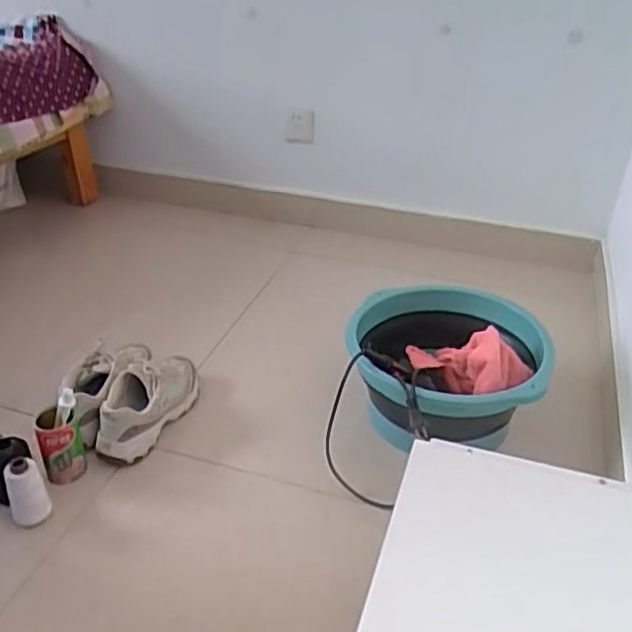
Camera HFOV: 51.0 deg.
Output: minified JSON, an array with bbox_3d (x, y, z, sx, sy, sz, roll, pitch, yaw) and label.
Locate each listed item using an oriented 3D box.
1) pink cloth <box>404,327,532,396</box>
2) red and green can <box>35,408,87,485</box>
[{"bbox_3d":[0.268,0.084,1.200,0.225,0.103,0.072,-3,23,44],"label":"pink cloth"},{"bbox_3d":[-0.412,0.213,1.076,0.053,0.124,0.056,0,33,0],"label":"red and green can"}]

